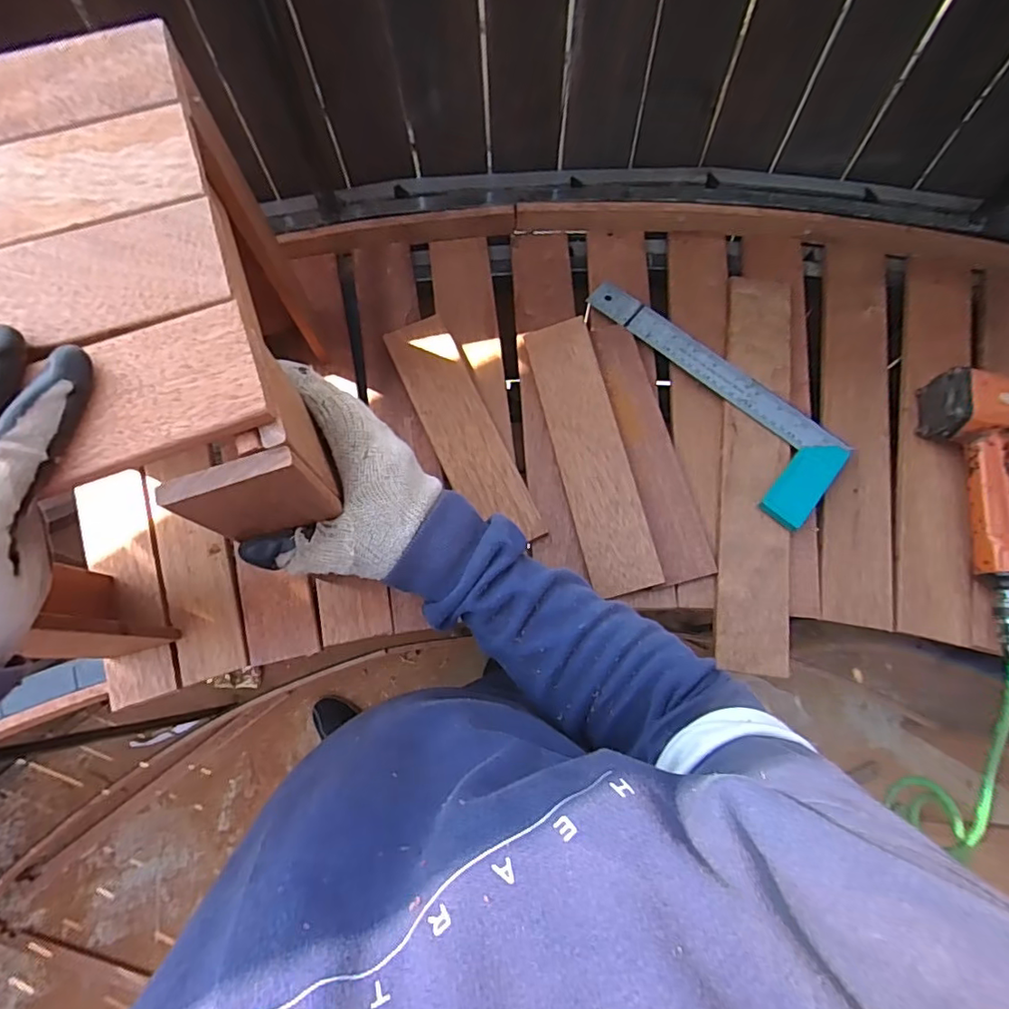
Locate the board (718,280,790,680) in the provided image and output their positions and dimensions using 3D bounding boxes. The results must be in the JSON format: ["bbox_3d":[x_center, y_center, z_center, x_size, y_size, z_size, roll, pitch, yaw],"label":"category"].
[{"bbox_3d":[0.247,-0.048,0.543,0.065,0.010,0.406,8,72,4],"label":"board"}]

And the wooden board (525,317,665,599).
[{"bbox_3d":[0.084,-0.054,0.544,0.067,0.010,0.279,-15,74,11],"label":"wooden board"}]

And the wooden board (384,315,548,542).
[{"bbox_3d":[-0.042,-0.078,0.550,0.067,0.015,0.254,-26,73,-7],"label":"wooden board"}]

